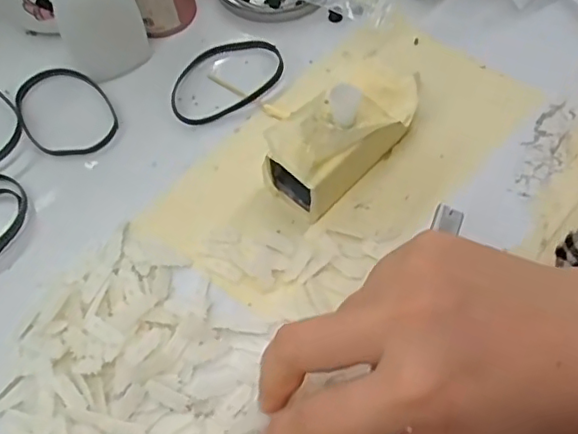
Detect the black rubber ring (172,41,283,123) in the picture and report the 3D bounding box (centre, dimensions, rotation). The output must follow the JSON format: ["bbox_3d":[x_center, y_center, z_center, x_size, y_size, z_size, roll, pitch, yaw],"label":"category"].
[{"bbox_3d":[-0.037,-0.081,0.340,0.070,0.007,0.048,-24,63,-11],"label":"black rubber ring"}]

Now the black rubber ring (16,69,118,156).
[{"bbox_3d":[-0.126,-0.060,0.333,0.048,0.004,0.065,-27,63,-12],"label":"black rubber ring"}]

